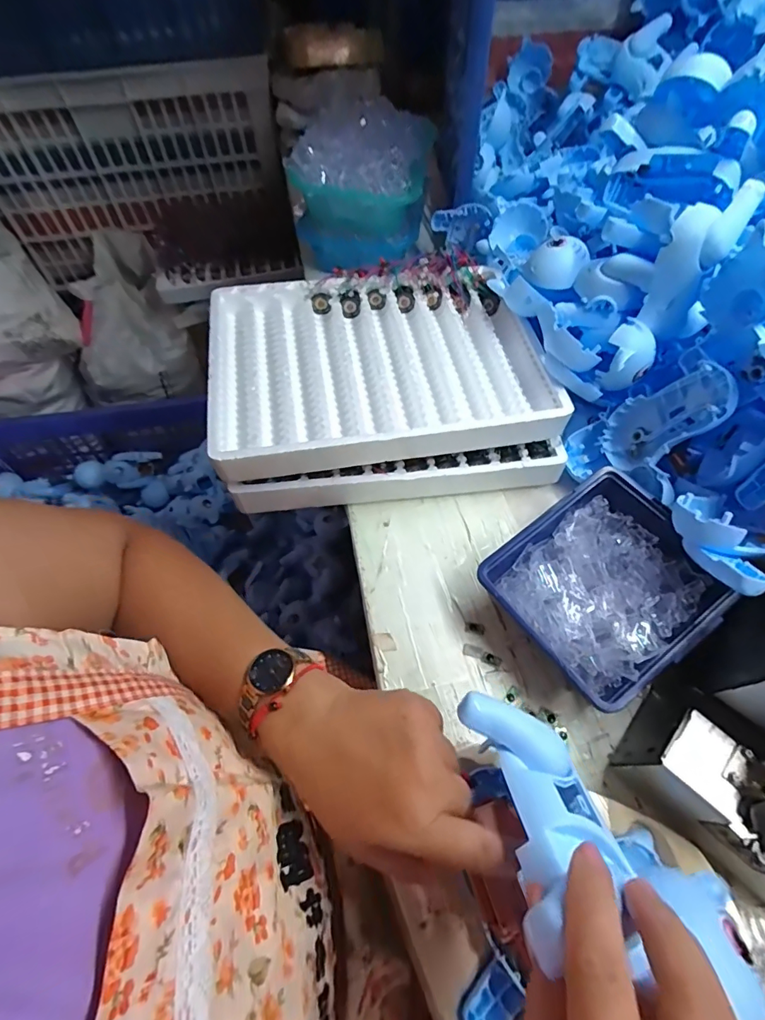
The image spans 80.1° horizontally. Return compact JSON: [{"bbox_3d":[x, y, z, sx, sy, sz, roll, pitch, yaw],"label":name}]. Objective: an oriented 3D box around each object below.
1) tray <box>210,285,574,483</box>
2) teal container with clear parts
[{"bbox_3d":[-0.006,-0.159,0.488,0.333,0.039,0.238,-8,58,-4],"label":"tray"},{"bbox_3d":[-0.031,-0.465,0.678,0.190,0.153,0.122,0,57,1],"label":"teal container with clear parts"}]

